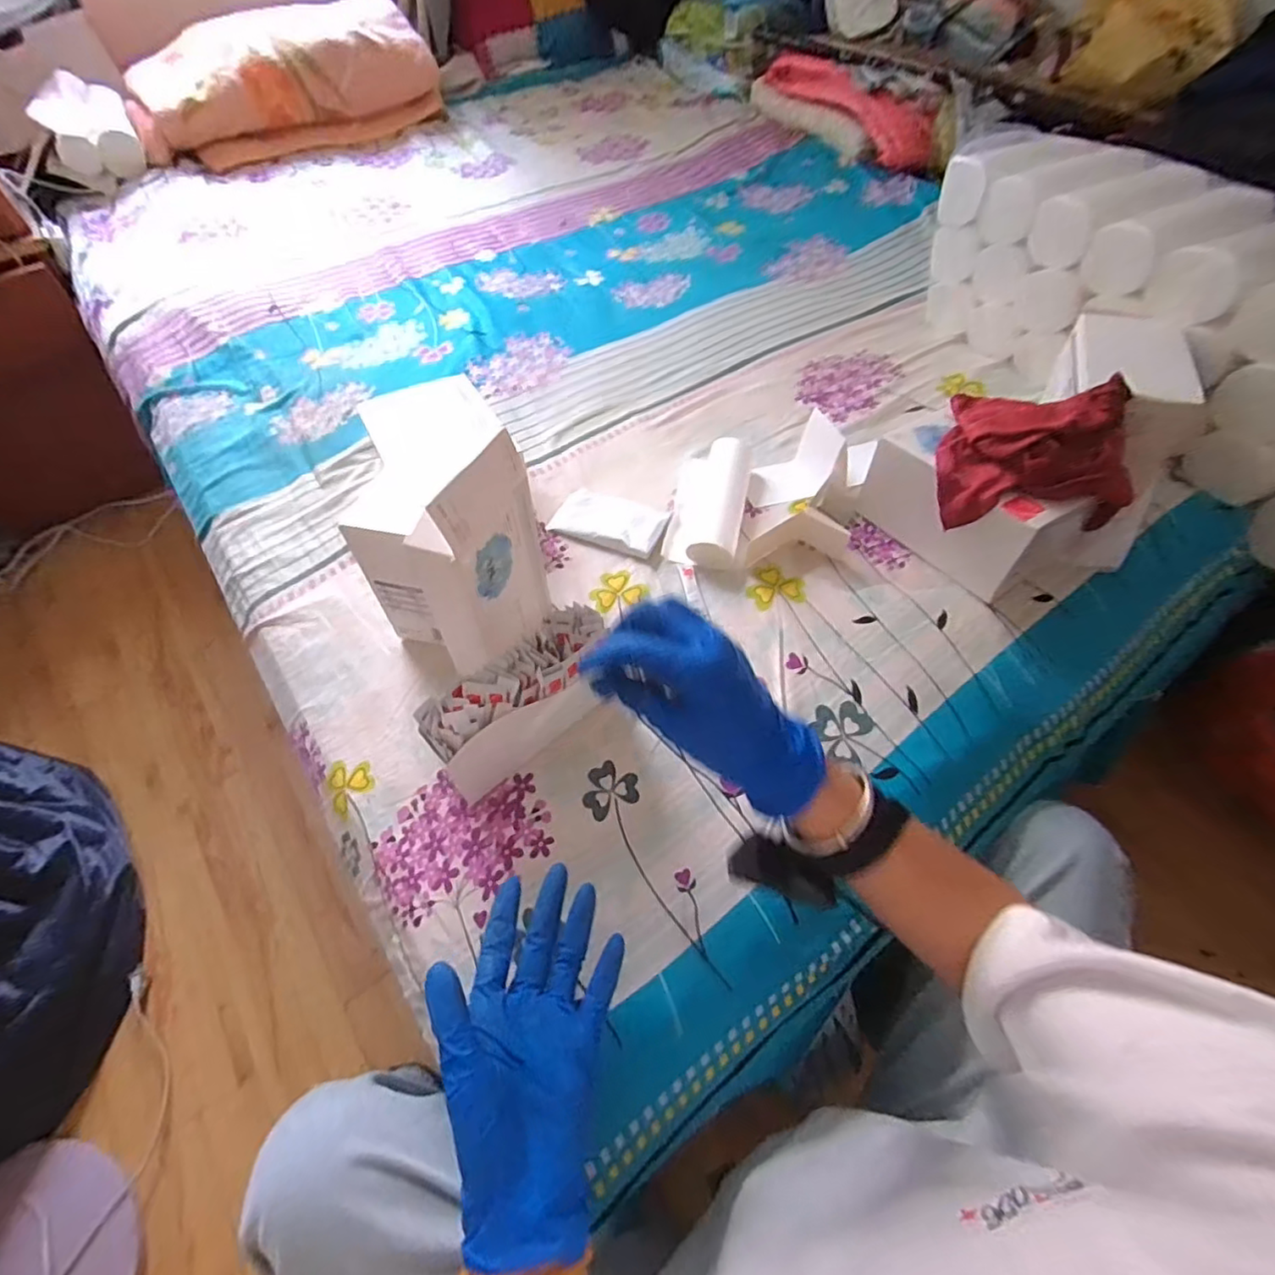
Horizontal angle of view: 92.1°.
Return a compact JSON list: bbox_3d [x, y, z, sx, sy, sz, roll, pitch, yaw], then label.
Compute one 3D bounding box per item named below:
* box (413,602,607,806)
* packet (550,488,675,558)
[{"bbox_3d":[-0.086,0.055,0.508,0.170,0.095,0.061,-38,63,-23],"label":"box"},{"bbox_3d":[-0.031,-0.138,0.719,0.131,0.017,0.080,20,57,14],"label":"packet"}]

